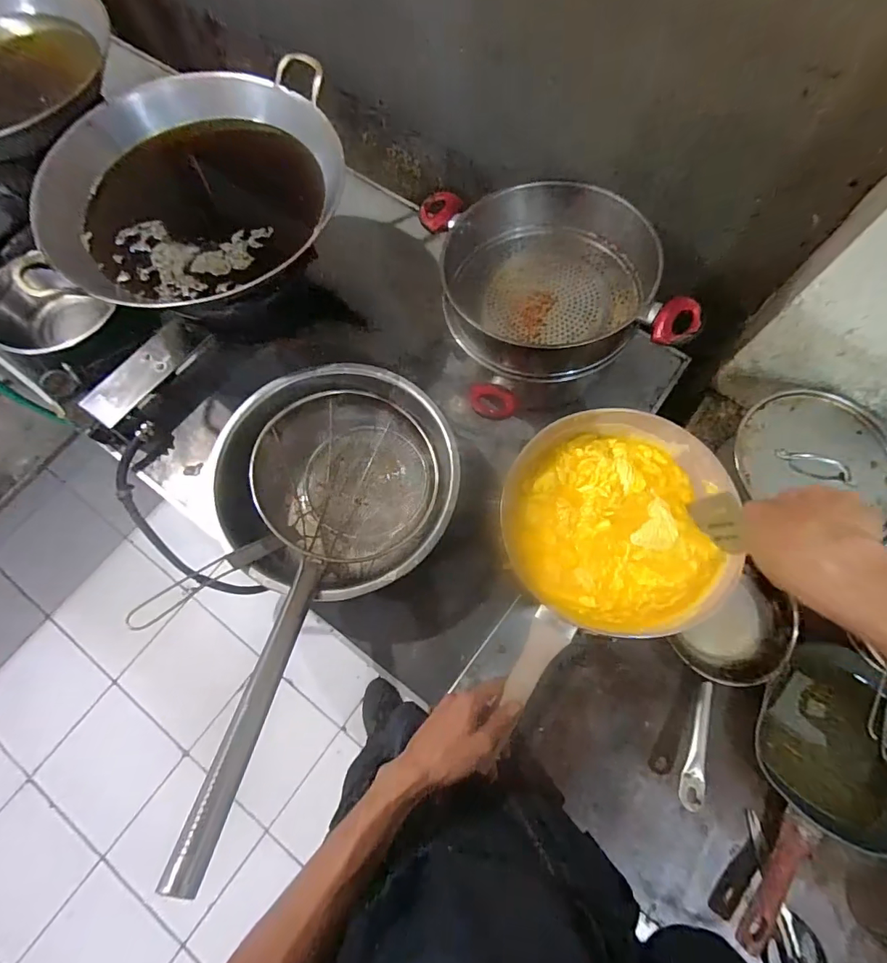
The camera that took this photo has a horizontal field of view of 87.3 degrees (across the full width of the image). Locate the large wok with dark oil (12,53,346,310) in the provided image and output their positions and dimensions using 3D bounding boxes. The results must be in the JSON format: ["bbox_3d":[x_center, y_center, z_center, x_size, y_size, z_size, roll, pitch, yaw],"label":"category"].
[{"bbox_3d":[-0.394,-0.466,0.776,0.460,0.154,0.397,-12,73,-3],"label":"large wok with dark oil"}]

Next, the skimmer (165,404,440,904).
[{"bbox_3d":[-0.199,0.123,0.646,0.300,0.152,0.665,8,47,3],"label":"skimmer"}]

